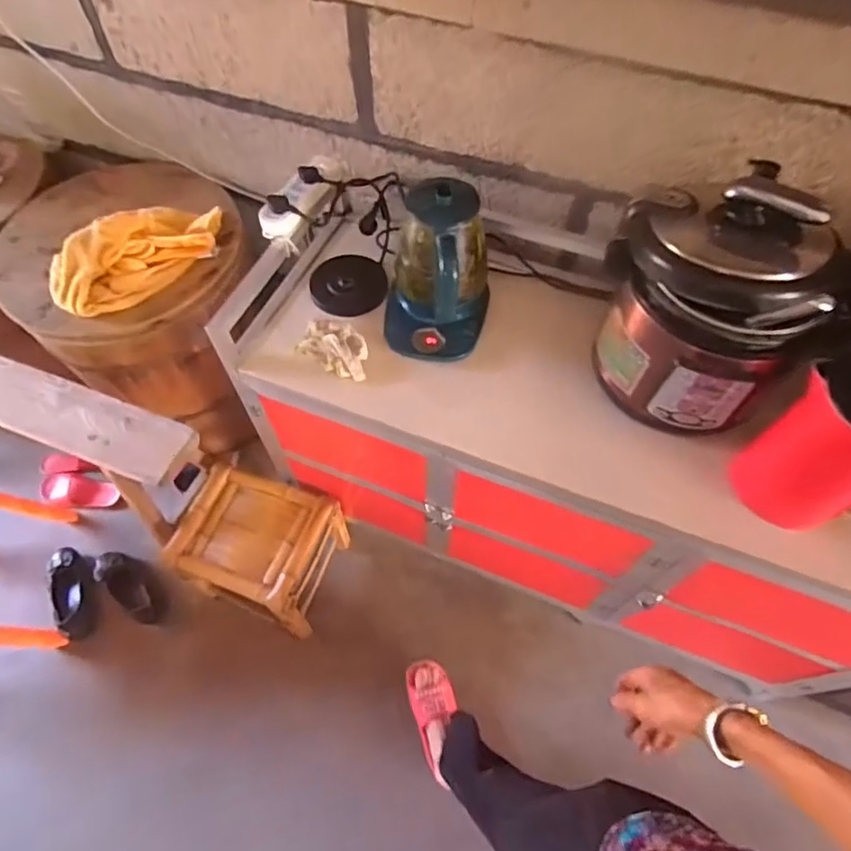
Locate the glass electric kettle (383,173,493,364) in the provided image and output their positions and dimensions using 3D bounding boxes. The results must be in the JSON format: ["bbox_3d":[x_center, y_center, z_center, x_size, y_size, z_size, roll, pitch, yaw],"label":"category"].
[{"bbox_3d":[0.024,-0.251,0.894,0.155,0.250,0.178,13,59,7],"label":"glass electric kettle"}]

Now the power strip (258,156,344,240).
[{"bbox_3d":[-0.216,-0.411,0.984,0.061,0.050,0.212,27,62,14],"label":"power strip"}]

